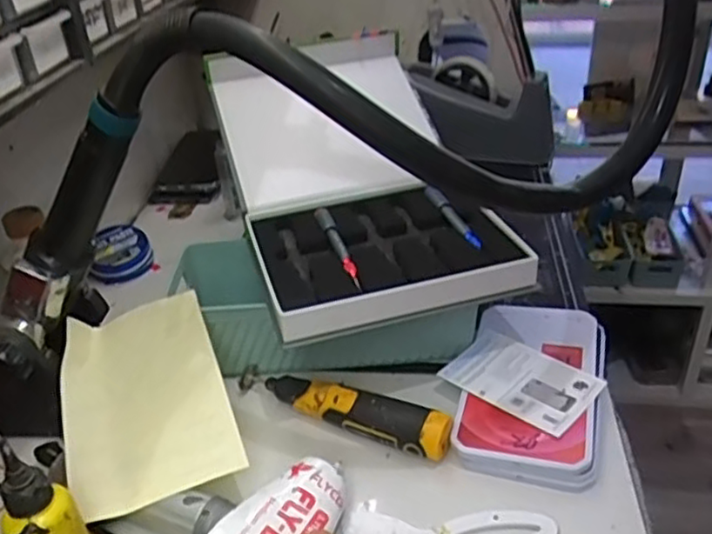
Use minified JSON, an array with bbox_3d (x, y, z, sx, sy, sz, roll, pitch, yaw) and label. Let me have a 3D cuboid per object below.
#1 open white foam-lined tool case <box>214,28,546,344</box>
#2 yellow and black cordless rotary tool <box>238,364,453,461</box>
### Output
[{"bbox_3d":[0.000,-0.078,0.551,0.191,0.106,0.301,-12,33,-12],"label":"open white foam-lined tool case"},{"bbox_3d":[-0.013,0.101,0.483,0.167,0.030,0.028,13,36,24],"label":"yellow and black cordless rotary tool"}]

